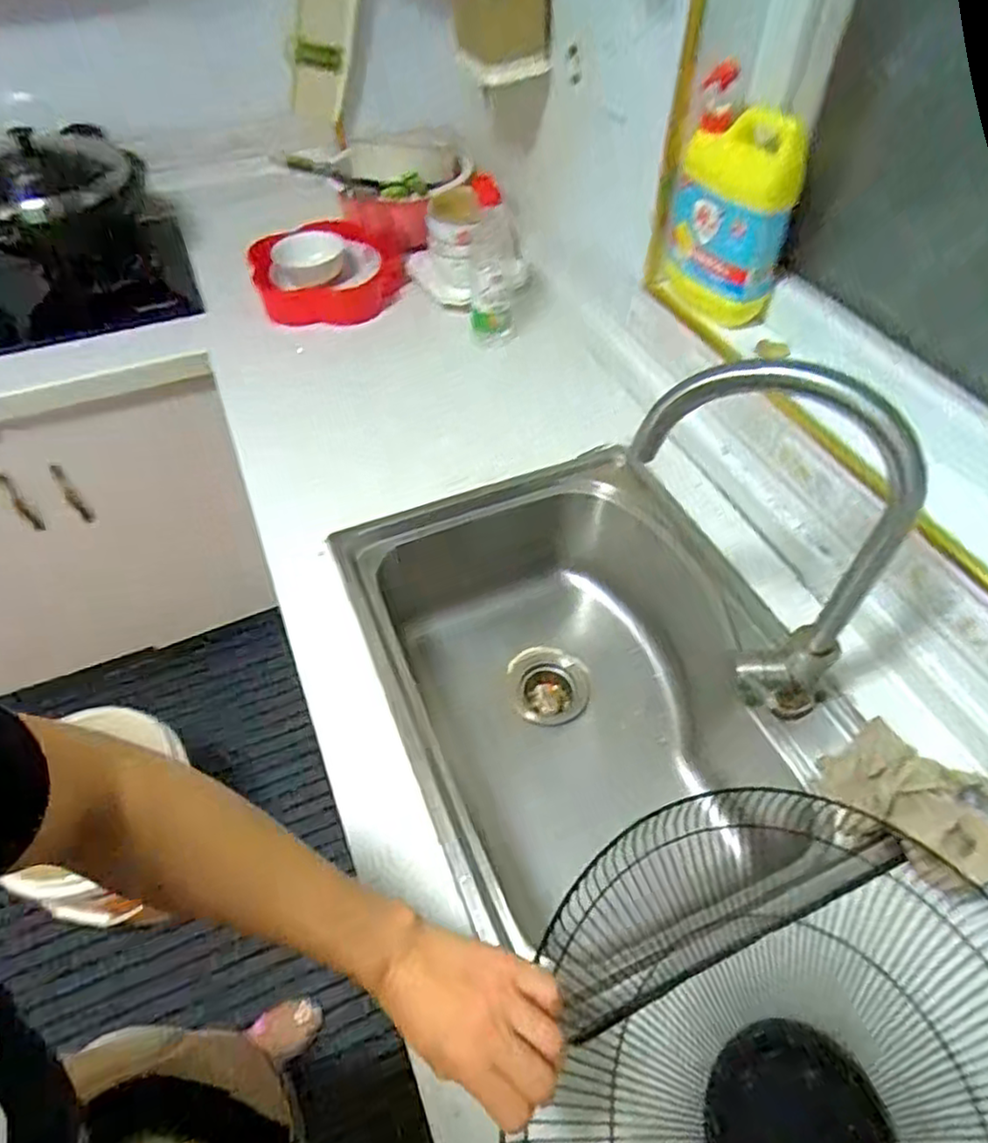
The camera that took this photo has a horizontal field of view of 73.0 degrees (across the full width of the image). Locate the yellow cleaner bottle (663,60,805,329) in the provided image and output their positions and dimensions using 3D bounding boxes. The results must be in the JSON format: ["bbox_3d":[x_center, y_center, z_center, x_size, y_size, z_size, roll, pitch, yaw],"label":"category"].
[{"bbox_3d":[0.277,-0.419,0.792,0.065,0.228,0.141,-29,57,-22],"label":"yellow cleaner bottle"}]

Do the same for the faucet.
[{"bbox_3d":[0.218,-0.017,0.579,0.226,0.352,0.059,29,57,22],"label":"faucet"}]

